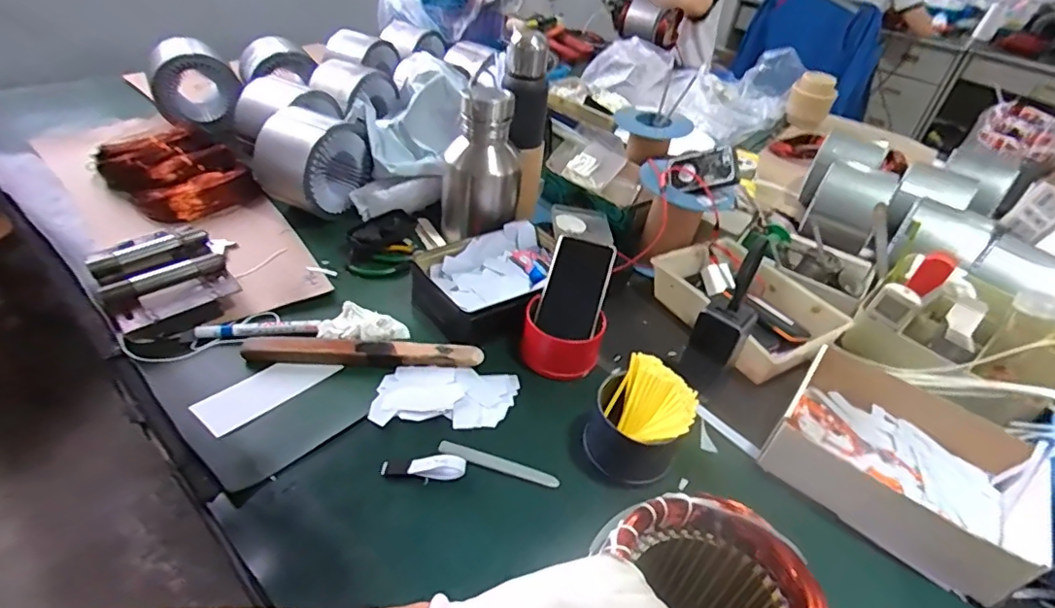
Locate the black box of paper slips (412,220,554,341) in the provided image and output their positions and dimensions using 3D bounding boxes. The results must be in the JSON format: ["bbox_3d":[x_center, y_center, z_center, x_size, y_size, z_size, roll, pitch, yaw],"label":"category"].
[{"bbox_3d":[-0.043,-0.033,0.763,0.210,0.055,0.158,-18,46,-26],"label":"black box of paper slips"}]

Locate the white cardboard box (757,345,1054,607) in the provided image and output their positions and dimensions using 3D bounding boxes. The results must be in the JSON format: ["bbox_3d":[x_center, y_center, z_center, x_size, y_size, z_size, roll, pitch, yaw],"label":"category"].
[{"bbox_3d":[0.421,0.171,0.606,0.251,0.064,0.203,31,46,26],"label":"white cardboard box"}]

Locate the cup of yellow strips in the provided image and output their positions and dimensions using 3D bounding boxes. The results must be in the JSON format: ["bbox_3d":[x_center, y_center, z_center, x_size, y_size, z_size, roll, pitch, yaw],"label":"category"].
[{"bbox_3d":[0.121,0.128,0.596,0.102,0.094,0.101,21,42,17],"label":"cup of yellow strips"}]

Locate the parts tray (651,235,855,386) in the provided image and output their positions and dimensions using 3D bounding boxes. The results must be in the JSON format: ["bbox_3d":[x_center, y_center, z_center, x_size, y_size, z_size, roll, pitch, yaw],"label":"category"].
[{"bbox_3d":[0.320,0.002,0.804,0.175,0.059,0.252,-15,45,-24],"label":"parts tray"}]

